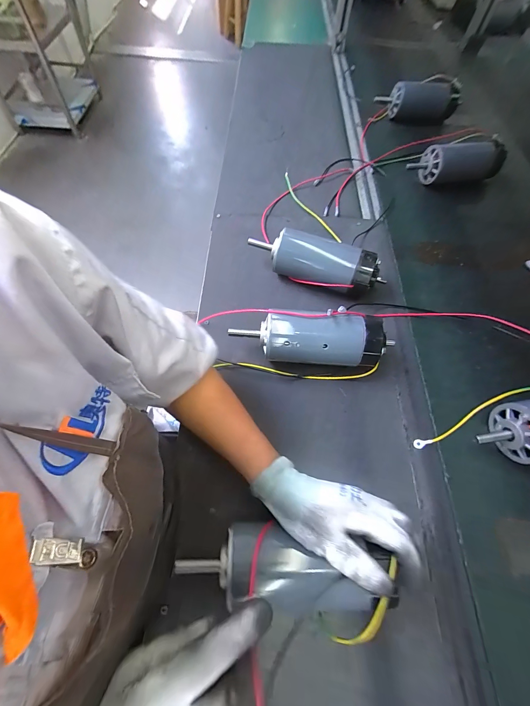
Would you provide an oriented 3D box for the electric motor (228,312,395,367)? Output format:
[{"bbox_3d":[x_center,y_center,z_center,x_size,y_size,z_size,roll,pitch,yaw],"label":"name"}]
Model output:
[{"bbox_3d":[0.064,-0.016,0.426,0.224,0.071,0.055,4,62,0],"label":"electric motor"}]

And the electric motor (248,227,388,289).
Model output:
[{"bbox_3d":[0.078,-0.146,0.490,0.218,0.067,0.058,25,64,11],"label":"electric motor"}]

